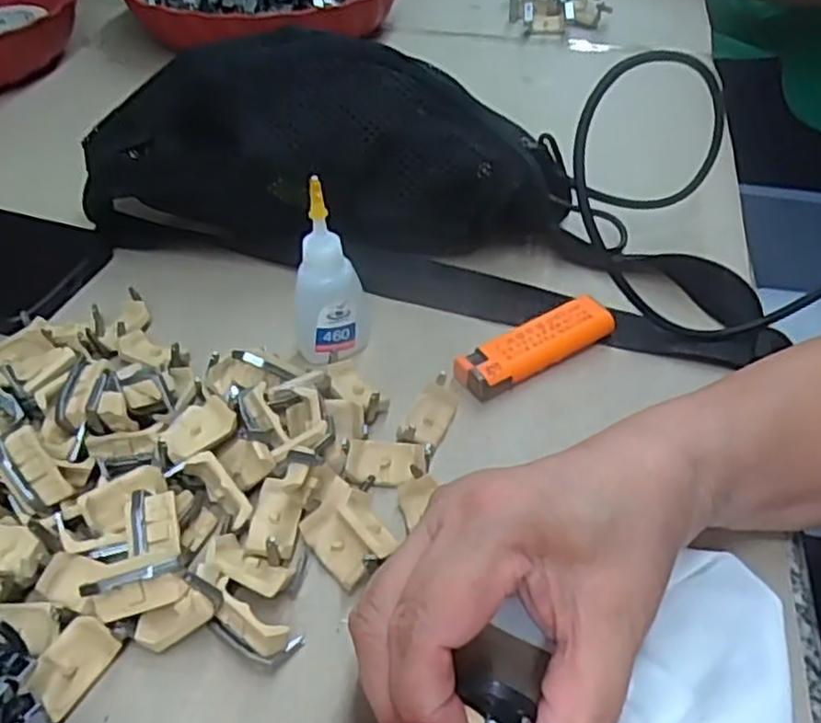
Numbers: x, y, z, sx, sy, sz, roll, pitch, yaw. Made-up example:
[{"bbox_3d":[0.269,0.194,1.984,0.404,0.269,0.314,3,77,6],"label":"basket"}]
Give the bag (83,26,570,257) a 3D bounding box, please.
[{"bbox_3d":[-0.051,-0.113,0.389,0.261,0.095,0.077,5,45,6],"label":"bag"}]

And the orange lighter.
[{"bbox_3d":[0.059,-0.008,0.342,0.080,0.013,0.025,-25,50,-23],"label":"orange lighter"}]

